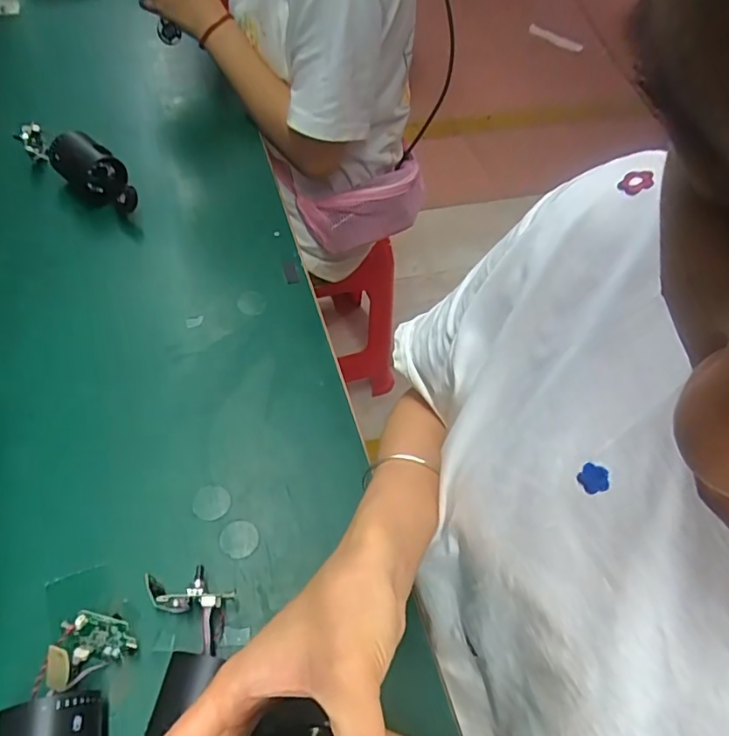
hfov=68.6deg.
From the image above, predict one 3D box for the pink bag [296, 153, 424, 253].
[{"bbox_3d":[0.000,-0.260,0.863,0.209,0.097,0.077,-23,61,-20],"label":"pink bag"}]

